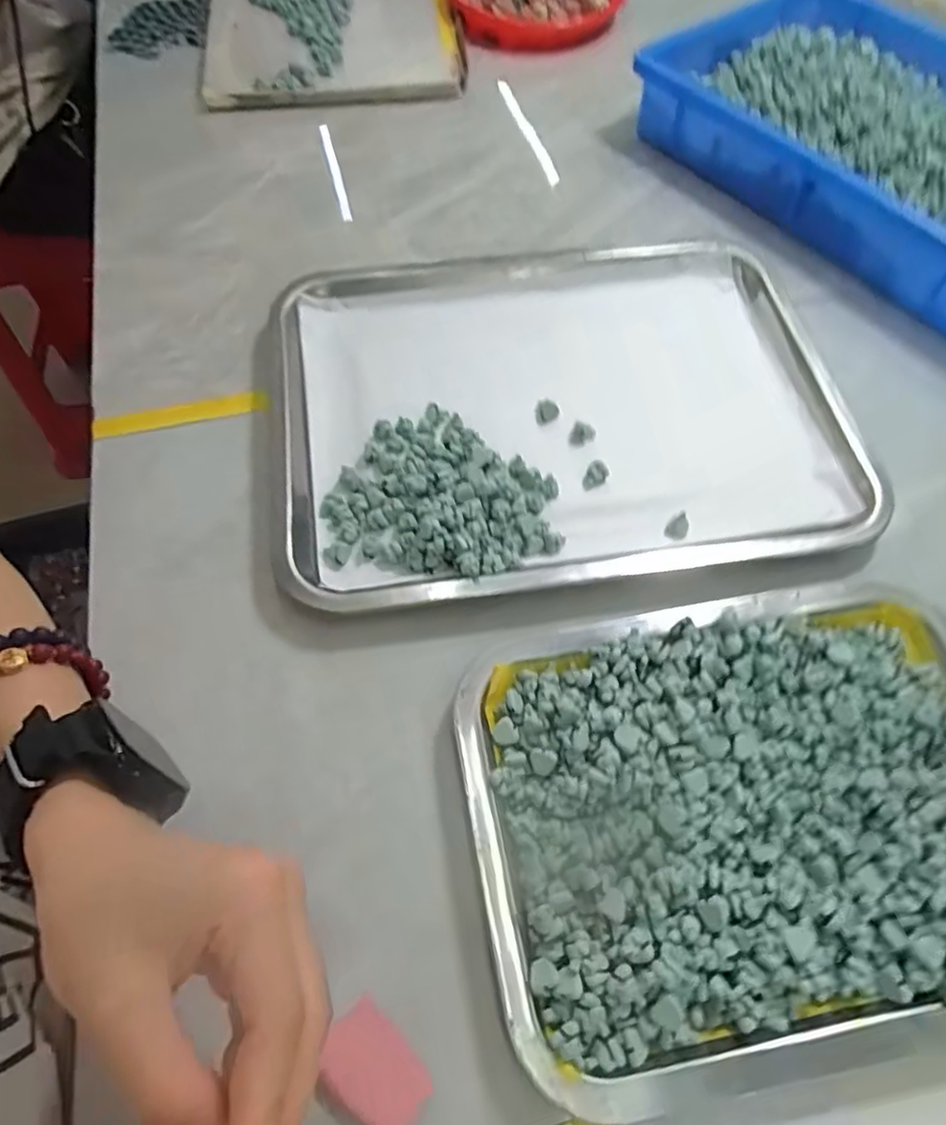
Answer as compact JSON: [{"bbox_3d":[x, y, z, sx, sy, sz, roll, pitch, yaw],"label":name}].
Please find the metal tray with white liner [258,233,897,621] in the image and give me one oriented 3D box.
[{"bbox_3d":[0.051,-0.103,0.414,0.343,0.022,0.261,-7,62,-4],"label":"metal tray with white liner"}]

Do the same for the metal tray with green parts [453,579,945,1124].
[{"bbox_3d":[0.131,0.109,0.295,0.258,0.027,0.188,-10,62,-6],"label":"metal tray with green parts"}]

